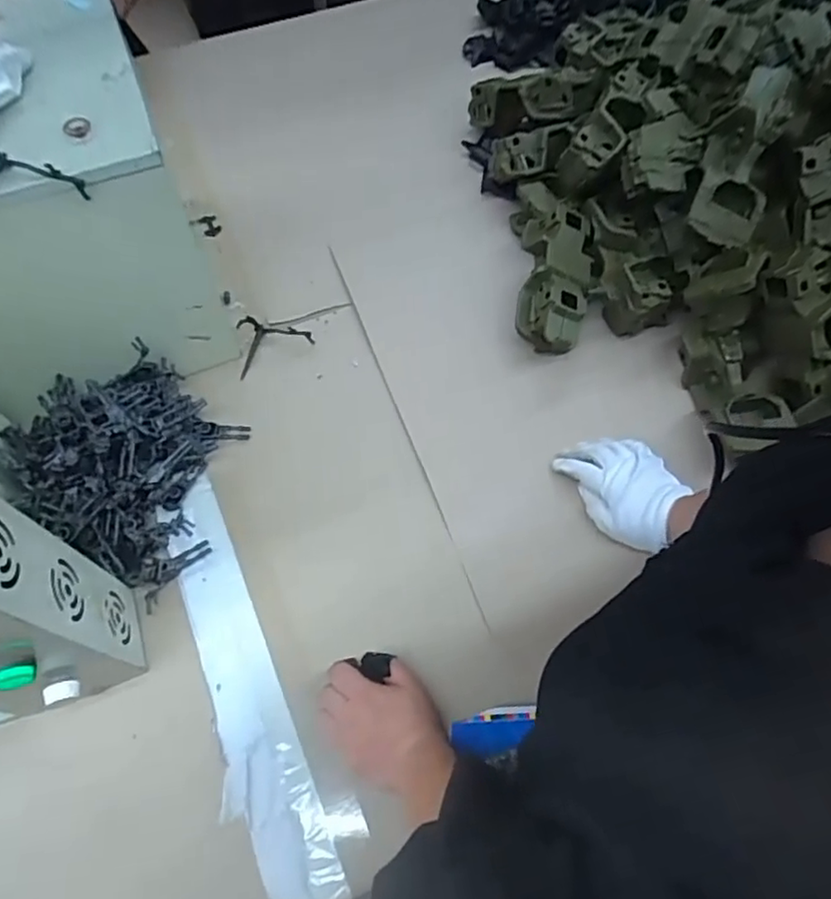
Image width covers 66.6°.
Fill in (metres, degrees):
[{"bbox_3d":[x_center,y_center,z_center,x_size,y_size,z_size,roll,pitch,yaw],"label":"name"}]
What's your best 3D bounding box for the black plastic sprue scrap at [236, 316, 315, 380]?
[{"bbox_3d":[-0.172,-0.134,0.774,0.091,0.025,0.077,-8,64,-7],"label":"black plastic sprue scrap"}]

